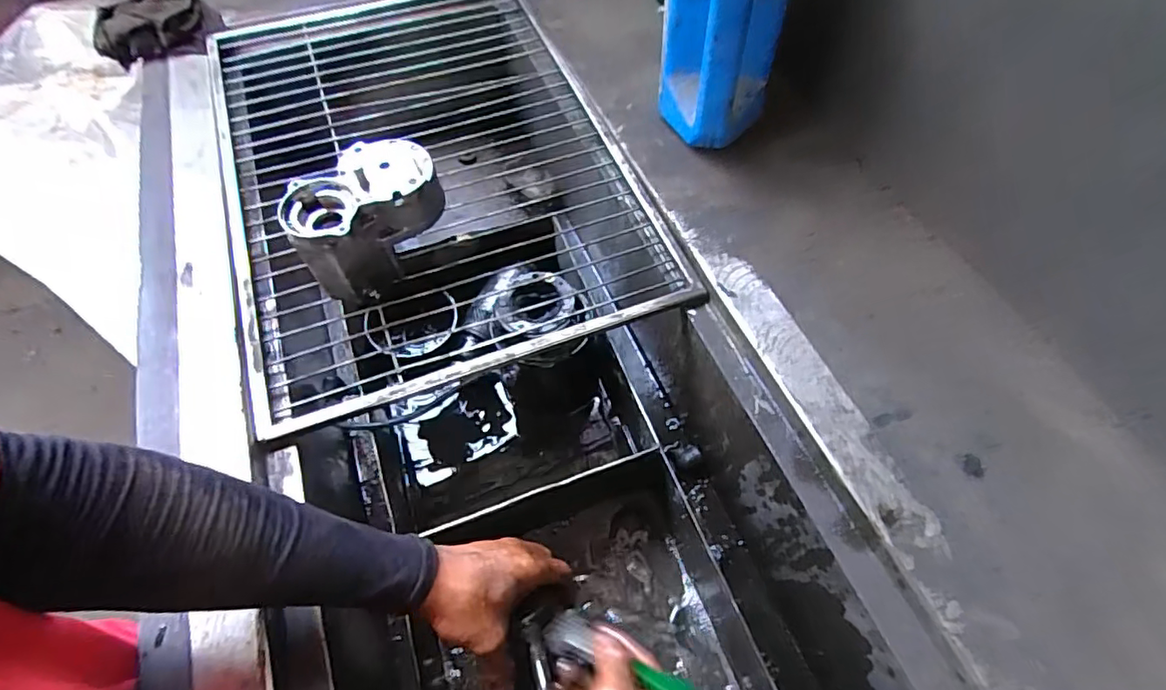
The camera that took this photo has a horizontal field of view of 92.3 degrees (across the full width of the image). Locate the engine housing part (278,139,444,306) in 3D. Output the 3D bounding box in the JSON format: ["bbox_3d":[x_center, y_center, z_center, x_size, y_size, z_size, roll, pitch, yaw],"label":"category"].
[{"bbox_3d":[-0.196,-0.112,0.533,0.142,0.111,0.085,-37,65,-17],"label":"engine housing part"}]

